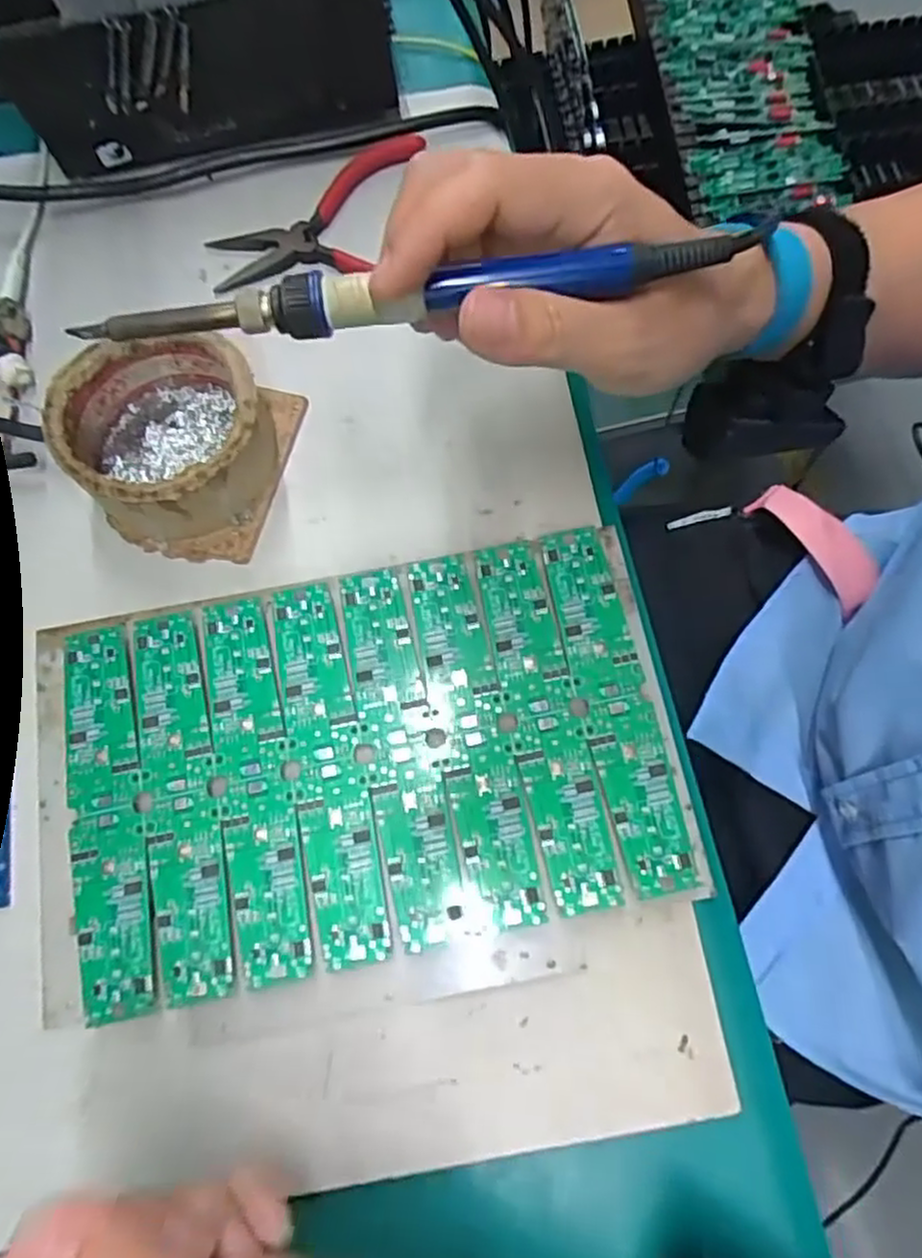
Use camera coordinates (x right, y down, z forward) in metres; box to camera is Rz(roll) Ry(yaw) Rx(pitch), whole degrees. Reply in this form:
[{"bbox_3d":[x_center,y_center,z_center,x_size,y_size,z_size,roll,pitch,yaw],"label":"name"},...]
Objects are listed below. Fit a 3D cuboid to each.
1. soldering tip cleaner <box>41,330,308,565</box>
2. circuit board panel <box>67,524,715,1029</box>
[{"bbox_3d":[-0.124,-0.085,0.313,0.087,0.042,0.092,15,74,6],"label":"soldering tip cleaner"},{"bbox_3d":[-0.038,0.050,0.291,0.226,0.013,0.145,-11,73,-4],"label":"circuit board panel"}]

